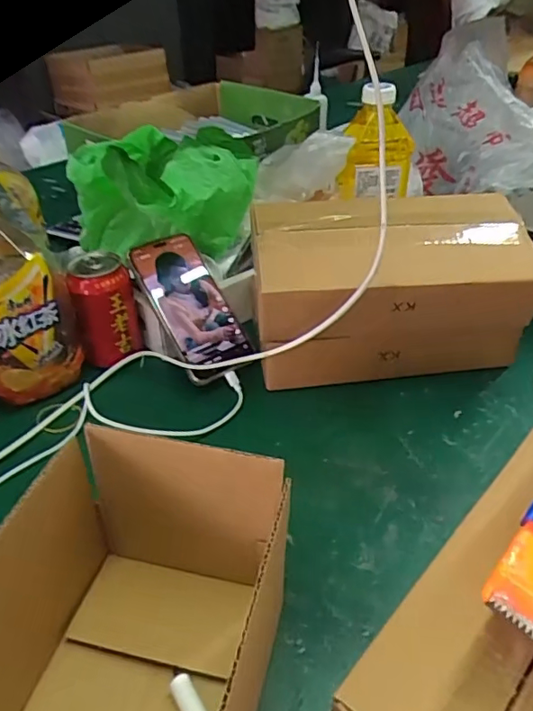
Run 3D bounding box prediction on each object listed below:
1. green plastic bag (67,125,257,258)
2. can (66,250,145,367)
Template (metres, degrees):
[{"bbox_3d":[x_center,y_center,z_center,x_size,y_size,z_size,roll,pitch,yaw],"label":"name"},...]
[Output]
[{"bbox_3d":[-0.114,-0.191,0.632,0.195,0.123,0.241,-16,40,-19],"label":"green plastic bag"},{"bbox_3d":[-0.167,-0.051,0.577,0.062,0.107,0.055,-10,38,-10],"label":"can"}]

